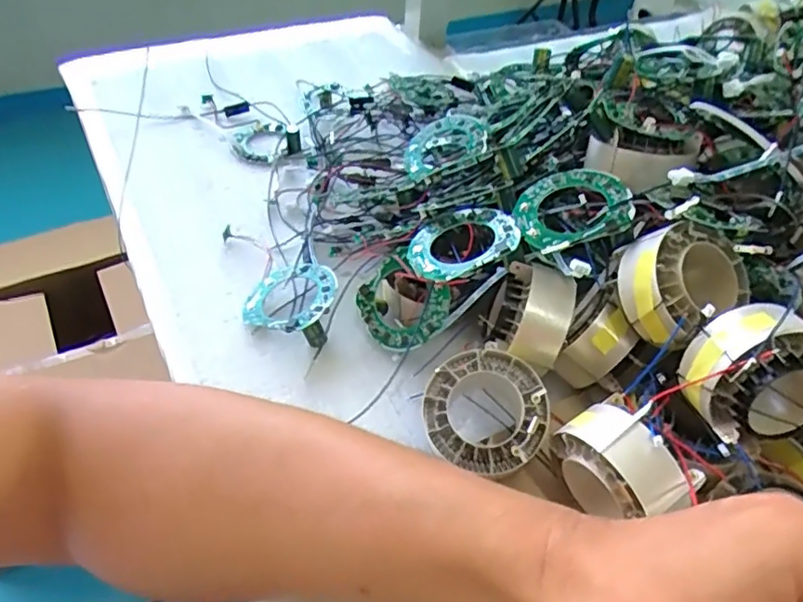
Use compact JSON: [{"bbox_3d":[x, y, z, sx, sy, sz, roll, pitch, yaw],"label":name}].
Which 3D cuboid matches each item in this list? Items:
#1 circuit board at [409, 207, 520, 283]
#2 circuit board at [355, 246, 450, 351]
[{"bbox_3d":[0.038,-0.035,0.360,0.067,0.011,0.055,-27,38,-6],"label":"circuit board"},{"bbox_3d":[0.000,0.003,0.386,0.057,0.057,0.011,50,18,24],"label":"circuit board"}]

